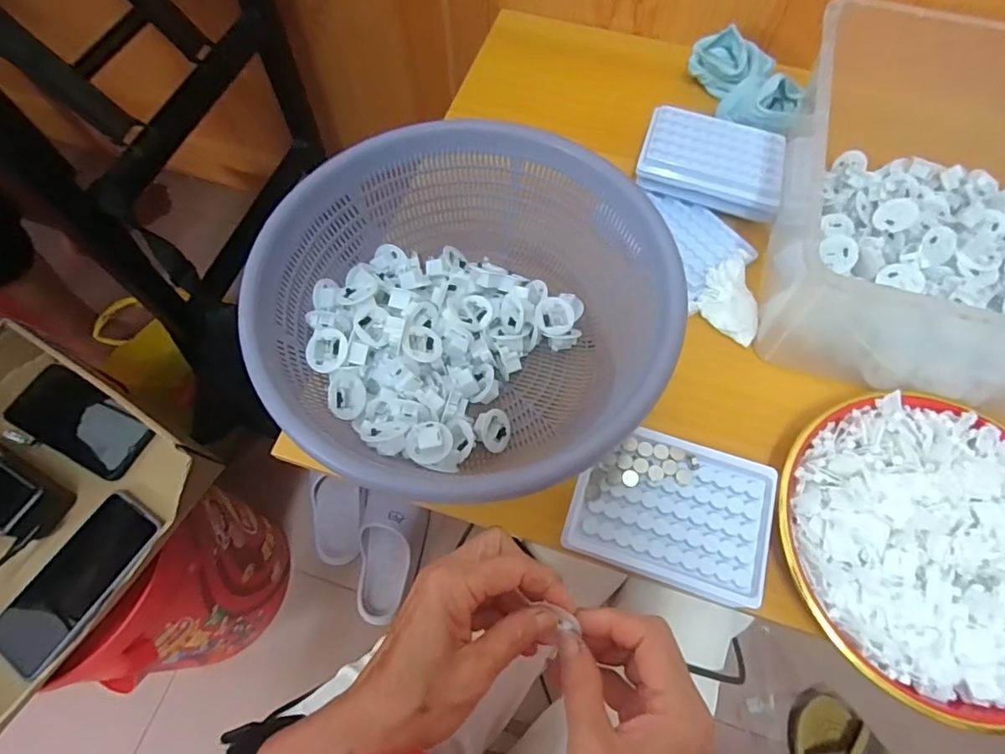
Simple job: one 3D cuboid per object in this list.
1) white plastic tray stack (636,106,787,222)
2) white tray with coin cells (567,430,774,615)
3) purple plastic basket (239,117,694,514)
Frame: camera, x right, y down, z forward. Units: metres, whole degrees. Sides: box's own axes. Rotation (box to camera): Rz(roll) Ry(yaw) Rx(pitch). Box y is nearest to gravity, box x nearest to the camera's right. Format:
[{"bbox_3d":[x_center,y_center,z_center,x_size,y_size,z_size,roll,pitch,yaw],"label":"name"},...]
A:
[{"bbox_3d":[0.197,-0.204,0.506,0.129,0.036,0.101,17,68,8],"label":"white plastic tray stack"},{"bbox_3d":[0.119,0.092,0.378,0.132,0.014,0.097,17,68,8],"label":"white tray with coin cells"},{"bbox_3d":[-0.024,-0.044,0.408,0.283,0.114,0.269,21,68,10],"label":"purple plastic basket"}]

